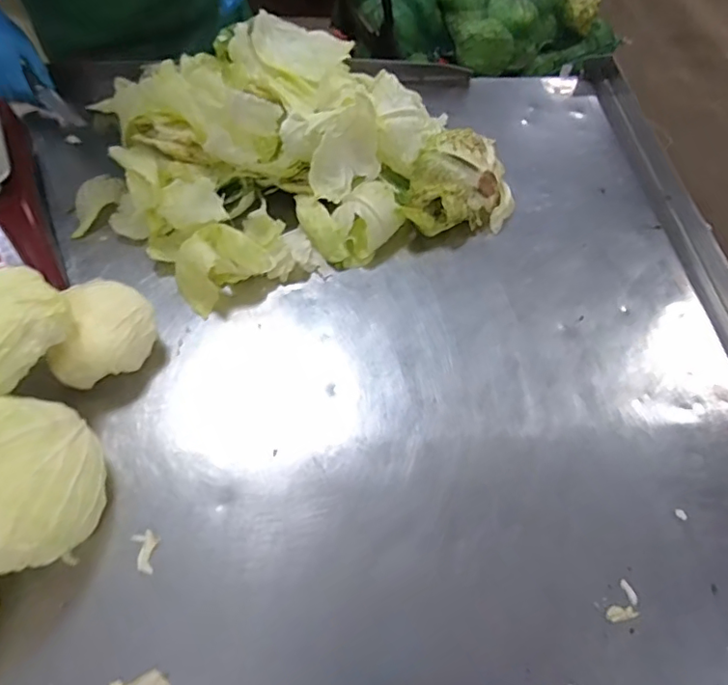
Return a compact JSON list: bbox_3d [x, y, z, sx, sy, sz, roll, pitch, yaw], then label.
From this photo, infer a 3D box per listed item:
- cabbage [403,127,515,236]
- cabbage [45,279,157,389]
[{"bbox_3d":[0.139,-0.218,0.780,0.146,0.084,0.150,9,58,4],"label":"cabbage"},{"bbox_3d":[-0.295,-0.006,0.639,0.099,0.078,0.124,6,57,2],"label":"cabbage"}]

